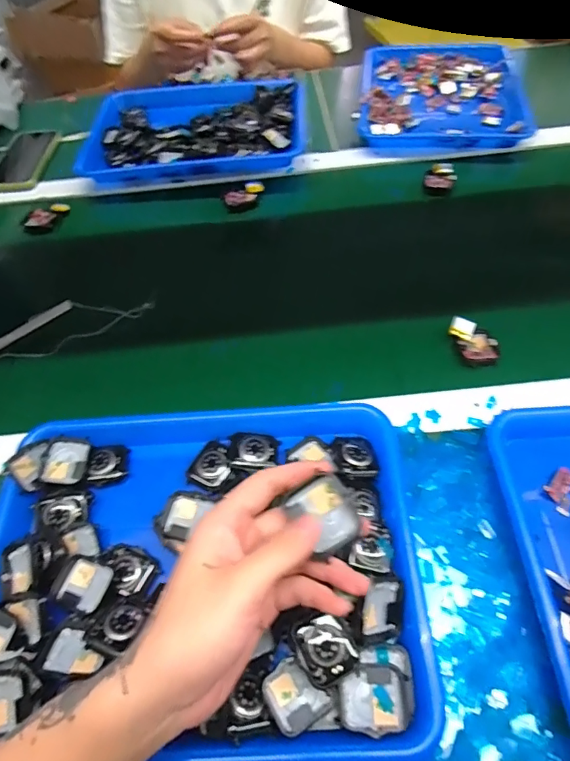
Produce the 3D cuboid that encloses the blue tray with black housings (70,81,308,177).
[{"bbox_3d":[-0.132,-0.397,0.706,0.323,0.039,0.245,-3,57,3],"label":"blue tray with black housings"}]

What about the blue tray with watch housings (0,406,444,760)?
[{"bbox_3d":[-0.065,0.137,0.351,0.332,0.037,0.255,-2,58,3],"label":"blue tray with watch housings"}]

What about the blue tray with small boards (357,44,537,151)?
[{"bbox_3d":[0.250,-0.468,0.729,0.249,0.030,0.312,5,58,8],"label":"blue tray with small boards"}]

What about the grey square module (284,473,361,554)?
[{"bbox_3d":[0.025,0.079,0.273,0.036,0.010,0.039,-30,60,-14],"label":"grey square module"}]

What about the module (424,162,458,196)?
[{"bbox_3d":[0.215,-0.279,0.631,0.041,0.025,0.043,10,59,11],"label":"module"}]

